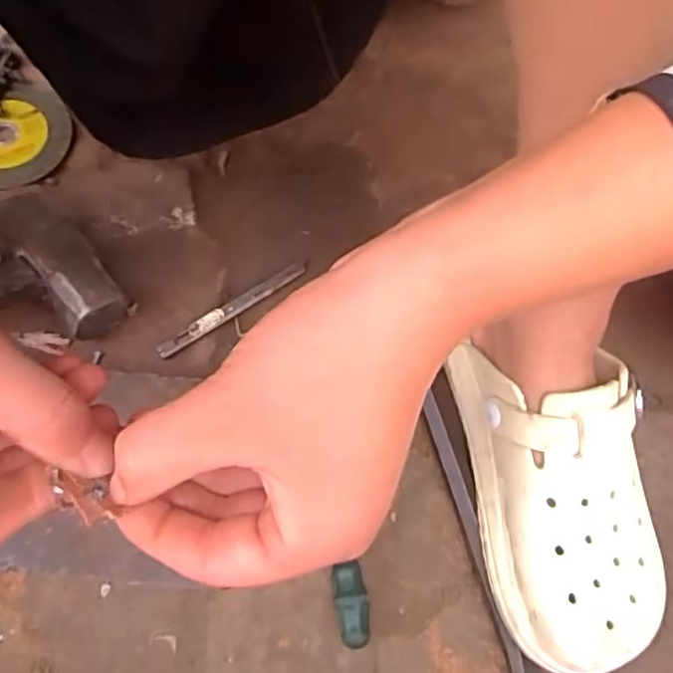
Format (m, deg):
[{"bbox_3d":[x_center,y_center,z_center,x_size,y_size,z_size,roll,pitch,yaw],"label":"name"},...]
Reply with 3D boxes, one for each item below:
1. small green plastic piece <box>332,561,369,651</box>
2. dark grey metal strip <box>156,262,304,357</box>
[{"bbox_3d":[0.009,0.167,0.402,0.019,0.022,0.049,-11,70,-6],"label":"small green plastic piece"},{"bbox_3d":[-0.077,-0.021,0.475,0.121,0.006,0.012,-33,73,-13],"label":"dark grey metal strip"}]

